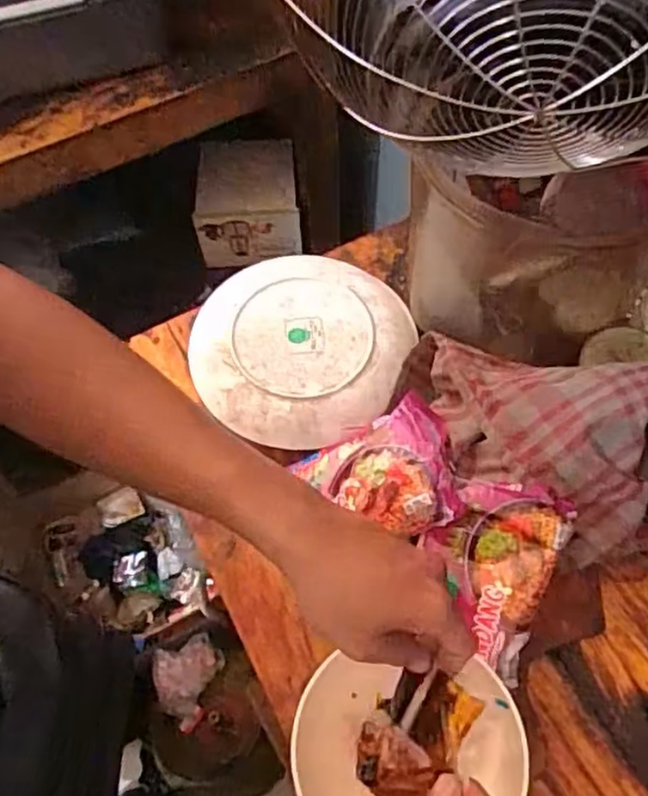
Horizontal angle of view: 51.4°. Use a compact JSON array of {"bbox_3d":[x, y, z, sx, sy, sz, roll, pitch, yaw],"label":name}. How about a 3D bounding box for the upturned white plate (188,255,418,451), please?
[{"bbox_3d":[-0.020,-0.049,0.596,0.181,0.026,0.194,-1,61,2],"label":"upturned white plate"}]

